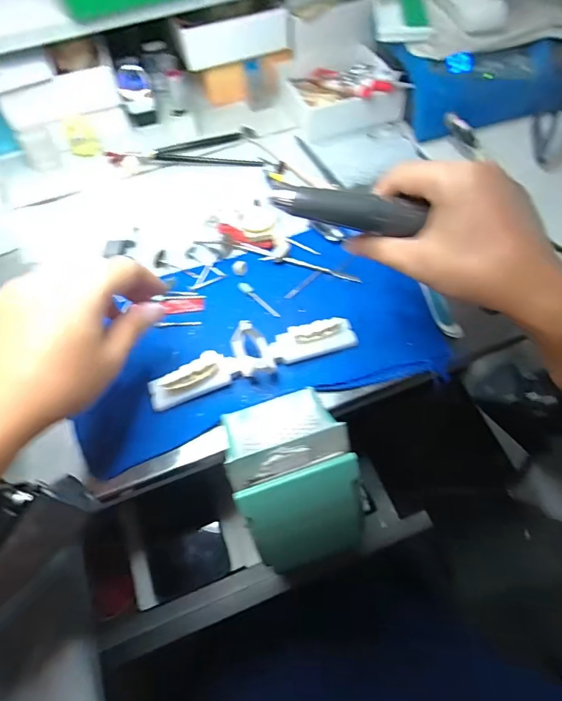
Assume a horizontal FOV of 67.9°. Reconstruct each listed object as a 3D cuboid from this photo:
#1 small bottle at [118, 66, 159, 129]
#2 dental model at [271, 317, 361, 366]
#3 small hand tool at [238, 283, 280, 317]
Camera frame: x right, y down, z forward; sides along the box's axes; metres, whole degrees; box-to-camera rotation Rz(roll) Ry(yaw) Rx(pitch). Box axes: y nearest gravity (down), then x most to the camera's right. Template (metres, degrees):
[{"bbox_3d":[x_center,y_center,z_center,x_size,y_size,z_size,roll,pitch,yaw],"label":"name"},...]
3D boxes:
[{"bbox_3d":[-0.184,-0.326,0.534,0.036,0.064,0.028,-18,60,-7],"label":"small bottle"},{"bbox_3d":[0.028,-0.008,0.349,0.071,0.025,0.023,-12,59,-4],"label":"dental model"},{"bbox_3d":[-0.019,-0.048,0.387,0.051,0.007,0.009,35,67,21],"label":"small hand tool"}]

